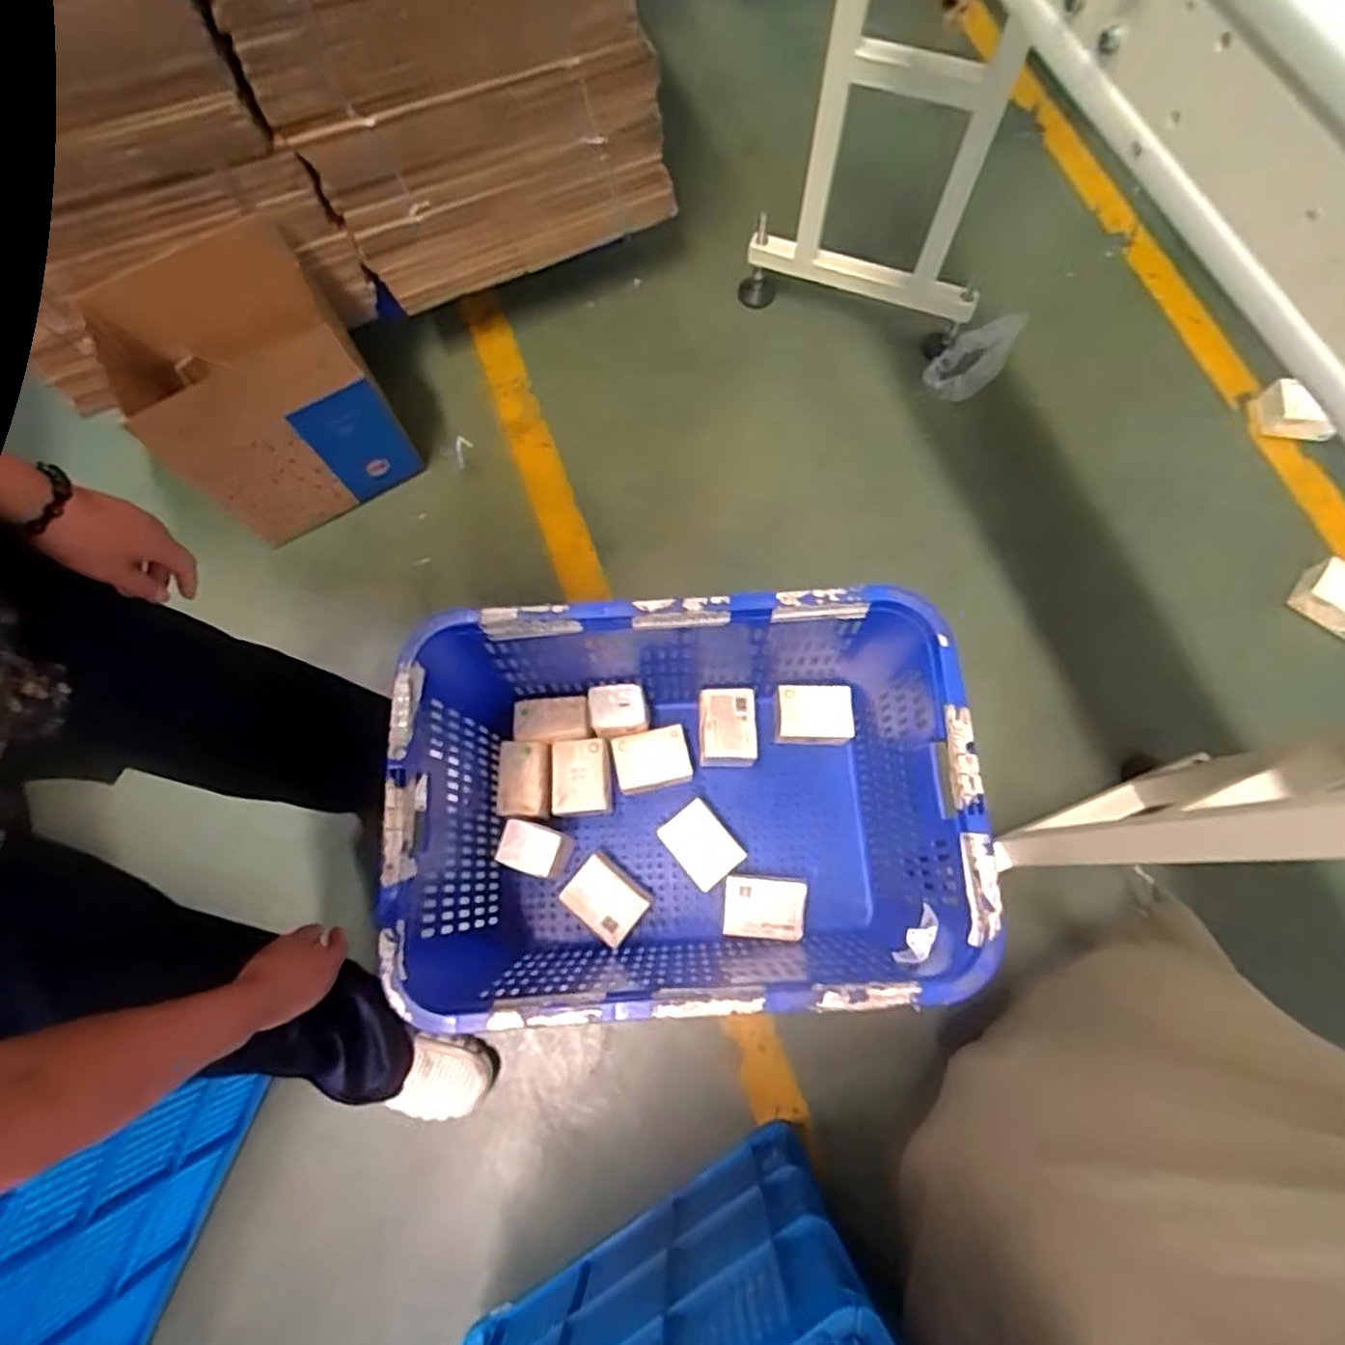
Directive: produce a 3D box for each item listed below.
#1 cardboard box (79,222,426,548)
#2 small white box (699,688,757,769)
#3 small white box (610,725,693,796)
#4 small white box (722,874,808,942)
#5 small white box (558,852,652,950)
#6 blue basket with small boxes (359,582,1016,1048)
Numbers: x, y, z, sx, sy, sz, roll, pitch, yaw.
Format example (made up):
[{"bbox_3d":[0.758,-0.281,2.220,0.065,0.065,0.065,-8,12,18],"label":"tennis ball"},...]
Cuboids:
[{"bbox_3d":[-0.701,-0.481,1.239,0.326,0.320,0.317,-26,75,-8],"label":"cardboard box"},{"bbox_3d":[0.092,0.097,1.202,0.095,0.071,0.125,-1,73,0],"label":"small white box"},{"bbox_3d":[-0.034,0.148,1.185,0.120,0.070,0.093,-12,74,-4],"label":"small white box"},{"bbox_3d":[0.143,0.371,1.119,0.127,0.062,0.090,6,73,2],"label":"small white box"},{"bbox_3d":[-0.106,0.360,1.131,0.121,0.059,0.094,40,77,11],"label":"small white box"},{"bbox_3d":[0.012,0.198,1.040,0.704,0.386,0.489,-2,73,-1],"label":"blue basket with small boxes"}]

